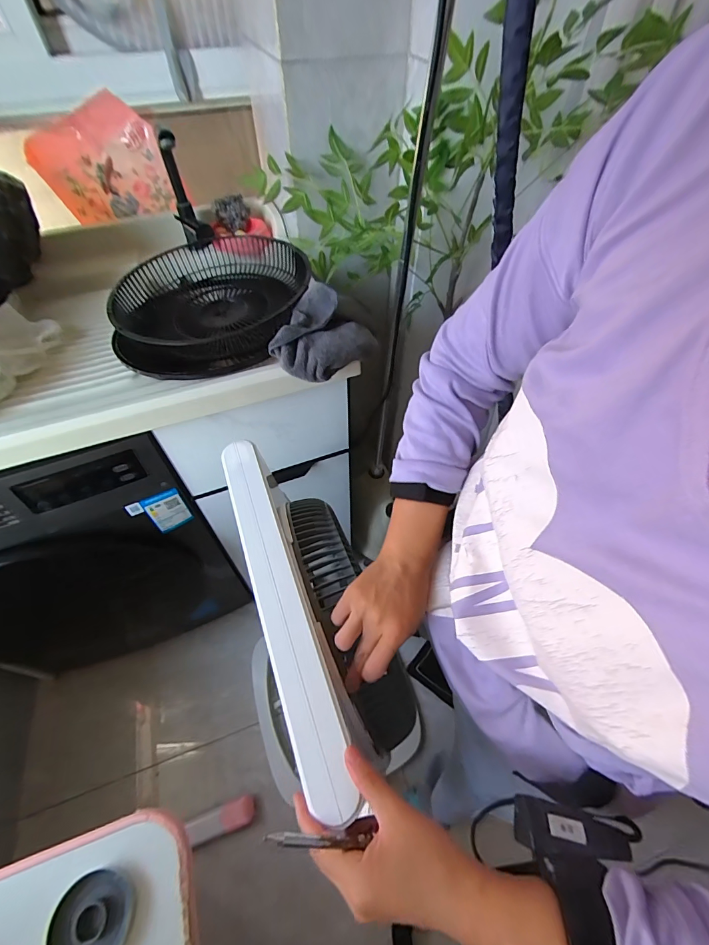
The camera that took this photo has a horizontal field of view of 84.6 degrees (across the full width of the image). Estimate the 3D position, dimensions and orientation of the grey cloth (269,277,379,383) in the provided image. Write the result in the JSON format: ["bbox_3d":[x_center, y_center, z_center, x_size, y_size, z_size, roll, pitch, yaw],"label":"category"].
[{"bbox_3d":[-0.040,-0.206,0.609,0.128,0.087,0.163,17,56,12],"label":"grey cloth"}]

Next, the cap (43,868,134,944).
[{"bbox_3d":[-0.277,0.476,0.413,0.081,0.017,0.077,0,54,-1],"label":"cap"}]

